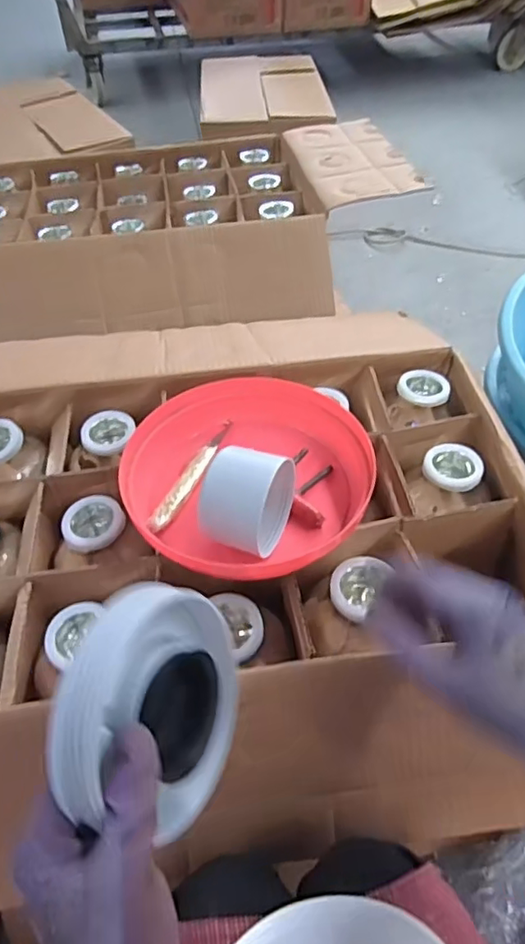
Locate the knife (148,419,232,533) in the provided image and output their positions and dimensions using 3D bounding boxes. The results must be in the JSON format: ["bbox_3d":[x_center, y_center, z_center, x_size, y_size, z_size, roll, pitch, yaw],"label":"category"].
[{"bbox_3d":[-0.069,0.004,0.592,0.020,0.015,0.151,19,52,16],"label":"knife"}]

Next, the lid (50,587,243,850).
[{"bbox_3d":[-0.056,0.123,0.317,0.023,0.119,0.120,-11,6,35],"label":"lid"}]

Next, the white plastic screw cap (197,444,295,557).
[{"bbox_3d":[-0.014,0.021,0.519,0.071,0.081,0.077,22,53,19],"label":"white plastic screw cap"}]

